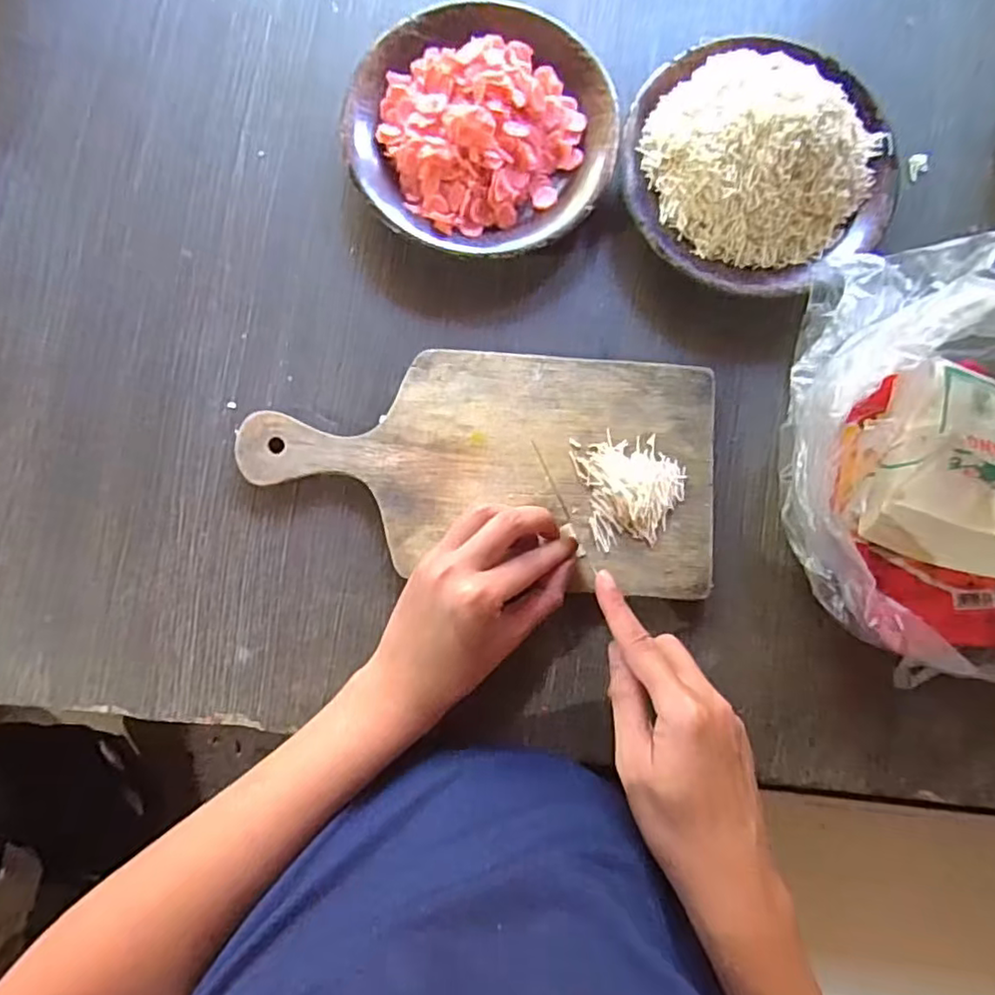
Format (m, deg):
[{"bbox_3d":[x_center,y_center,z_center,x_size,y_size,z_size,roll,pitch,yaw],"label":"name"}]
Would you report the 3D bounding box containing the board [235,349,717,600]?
[{"bbox_3d":[-0.010,-0.025,0.423,0.309,0.013,0.151,6,83,0],"label":"board"}]

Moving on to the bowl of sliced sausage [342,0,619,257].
[{"bbox_3d":[-0.012,-0.256,0.438,0.180,0.051,0.176,0,83,-1],"label":"bowl of sliced sausage"}]

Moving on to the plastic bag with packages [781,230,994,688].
[{"bbox_3d":[0.287,-0.026,0.389,0.207,0.109,0.262,5,83,-1],"label":"plastic bag with packages"}]

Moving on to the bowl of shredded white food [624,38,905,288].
[{"bbox_3d":[0.180,-0.233,0.430,0.182,0.068,0.174,0,83,-1],"label":"bowl of shredded white food"}]

